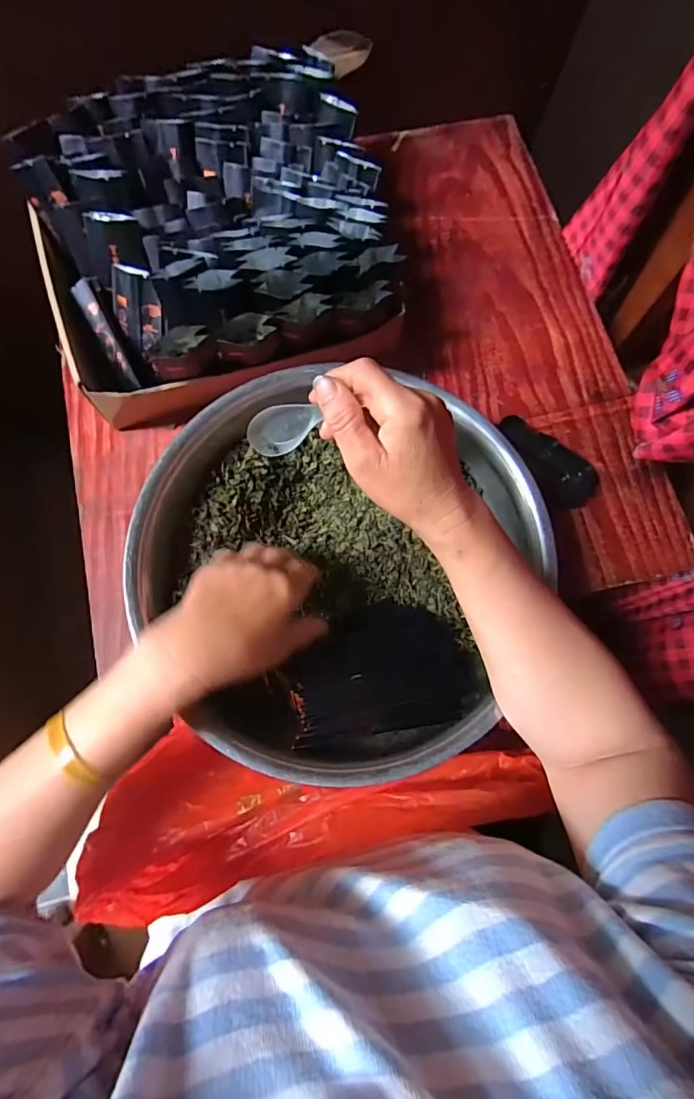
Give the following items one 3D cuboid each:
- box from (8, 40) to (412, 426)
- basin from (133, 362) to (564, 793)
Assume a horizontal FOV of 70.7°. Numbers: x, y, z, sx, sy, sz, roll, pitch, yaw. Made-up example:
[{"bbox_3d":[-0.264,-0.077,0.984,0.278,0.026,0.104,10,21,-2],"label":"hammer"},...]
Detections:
[{"bbox_3d":[-0.125,-0.313,0.501,0.334,0.123,0.310,-19,77,-6],"label":"box"},{"bbox_3d":[-0.006,0.027,0.433,0.330,0.104,0.308,0,76,-2],"label":"basin"}]

